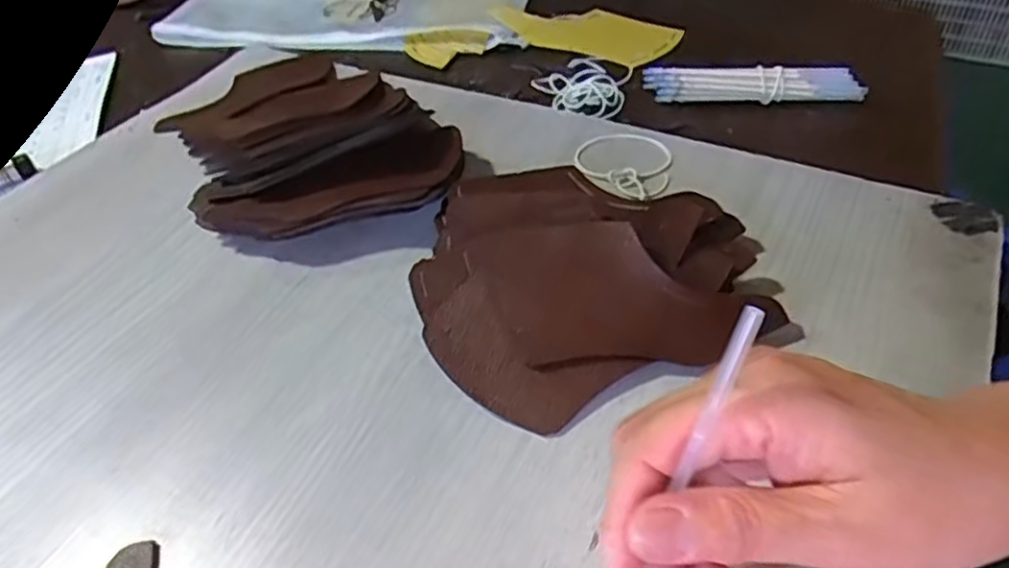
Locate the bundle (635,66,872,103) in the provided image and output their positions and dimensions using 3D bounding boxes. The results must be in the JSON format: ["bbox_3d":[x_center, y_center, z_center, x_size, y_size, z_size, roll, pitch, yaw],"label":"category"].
[{"bbox_3d":[0.169,-0.138,0.492,0.143,0.023,0.014,7,46,13],"label":"bundle"}]

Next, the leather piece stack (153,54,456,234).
[{"bbox_3d":[-0.136,-0.106,0.480,0.160,0.037,0.269,-25,48,-19],"label":"leather piece stack"}]

